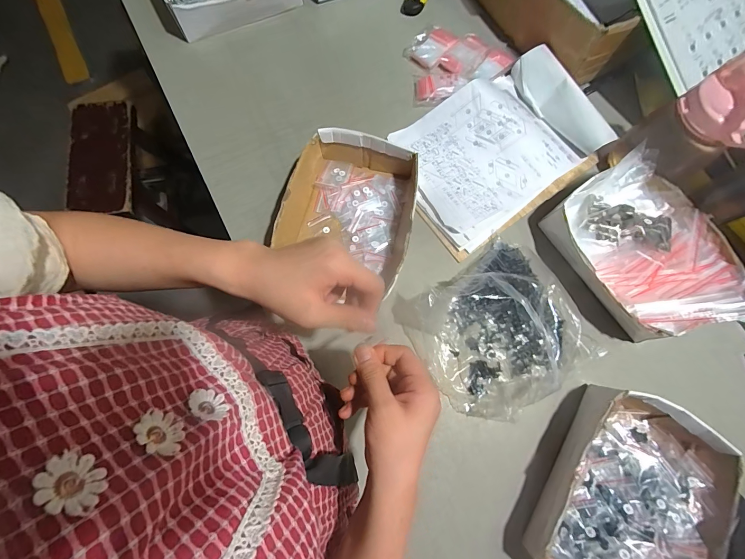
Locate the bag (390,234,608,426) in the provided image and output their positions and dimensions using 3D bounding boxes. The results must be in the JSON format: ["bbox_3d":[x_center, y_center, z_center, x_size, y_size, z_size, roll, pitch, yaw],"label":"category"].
[{"bbox_3d":[0.173,0.066,0.447,0.219,0.091,0.210,-26,79,-6],"label":"bag"}]

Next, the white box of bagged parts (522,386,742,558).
[{"bbox_3d":[0.317,0.274,0.413,0.184,0.063,0.251,34,79,7],"label":"white box of bagged parts"}]

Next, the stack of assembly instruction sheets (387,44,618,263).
[{"bbox_3d":[0.204,-0.218,0.540,0.326,0.041,0.233,-34,80,-8],"label":"stack of assembly instruction sheets"}]

